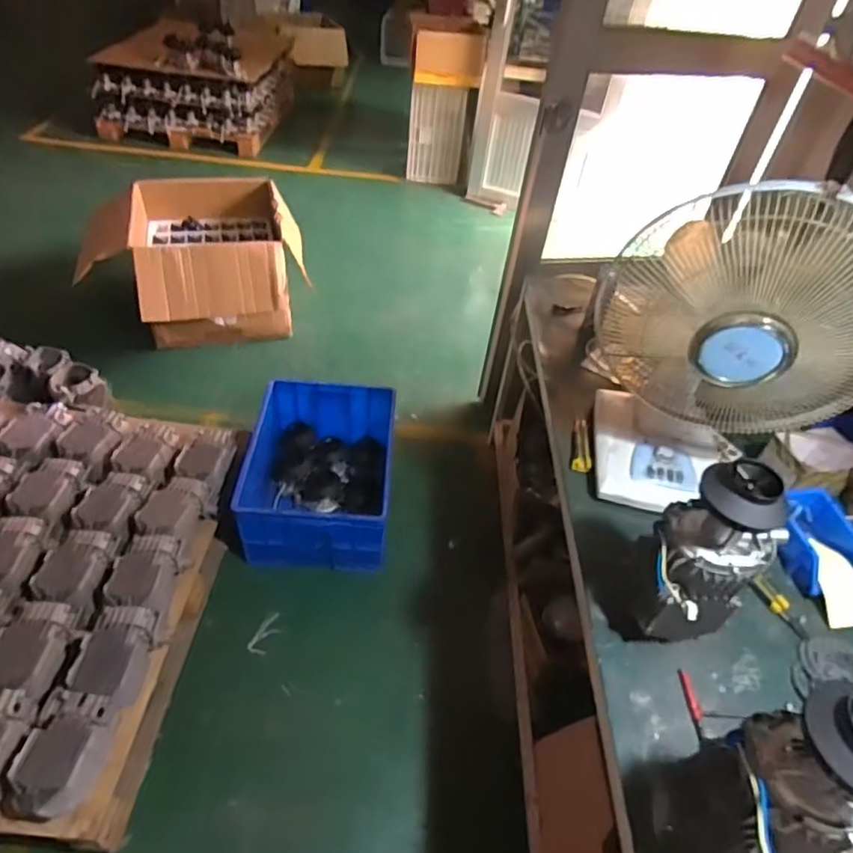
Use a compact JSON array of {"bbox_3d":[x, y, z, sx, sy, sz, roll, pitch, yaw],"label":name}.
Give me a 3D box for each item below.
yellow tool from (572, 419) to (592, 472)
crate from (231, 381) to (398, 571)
[{"bbox_3d":[0.319,0.035,1.207,0.033,0.015,0.153,11,44,3],"label":"yellow tool"},{"bbox_3d":[-0.324,0.137,1.817,0.435,0.254,0.596,5,44,-3],"label":"crate"}]

